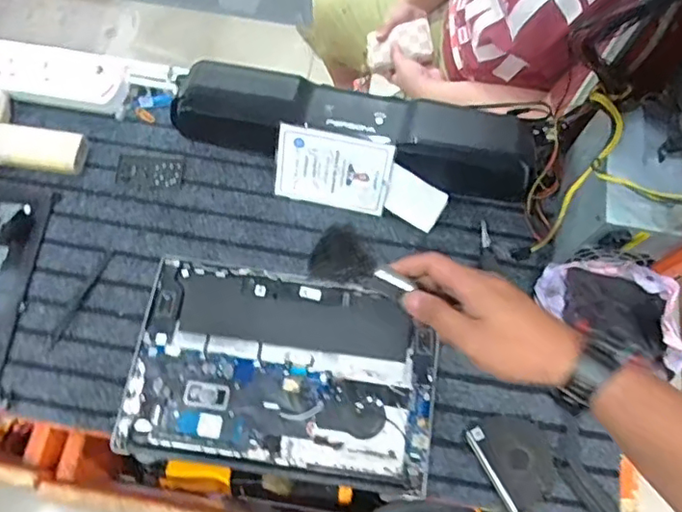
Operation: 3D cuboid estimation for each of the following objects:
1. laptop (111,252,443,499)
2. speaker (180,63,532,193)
[{"bbox_3d":[-0.063,0.124,0.632,0.318,0.016,0.215,7,71,2],"label":"laptop"},{"bbox_3d":[0.016,-0.146,0.693,0.431,0.078,0.098,10,71,3],"label":"speaker"}]

